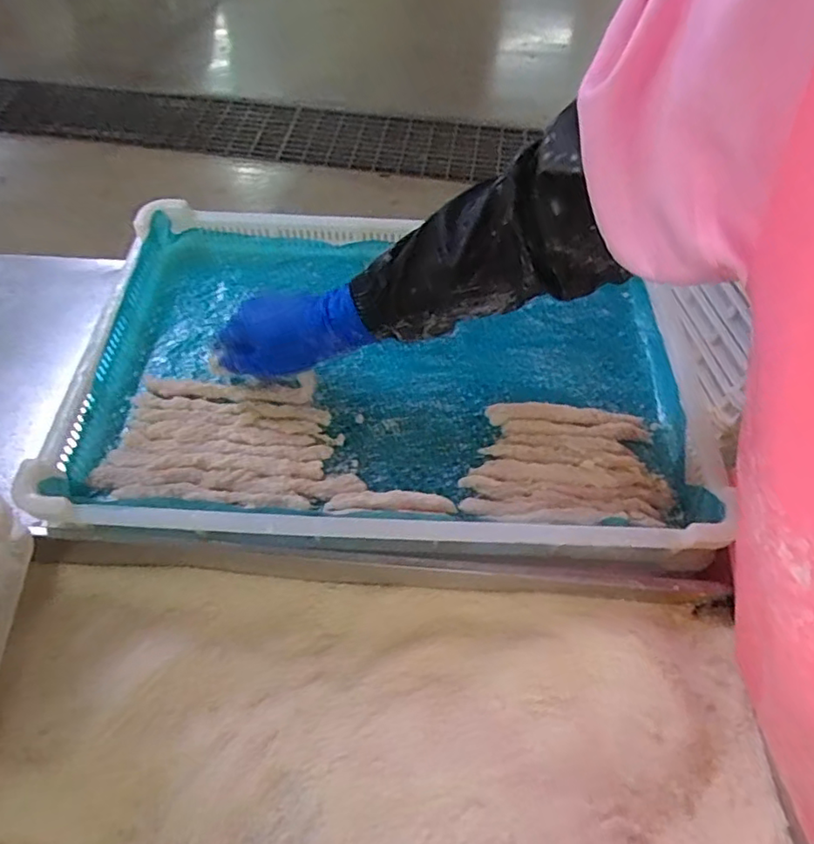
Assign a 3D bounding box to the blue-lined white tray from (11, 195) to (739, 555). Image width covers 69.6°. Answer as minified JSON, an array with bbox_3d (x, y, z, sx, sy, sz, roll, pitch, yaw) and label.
[{"bbox_3d":[-0.018,-0.058,0.576,0.571,0.059,0.380,2,54,2],"label":"blue-lined white tray"}]

